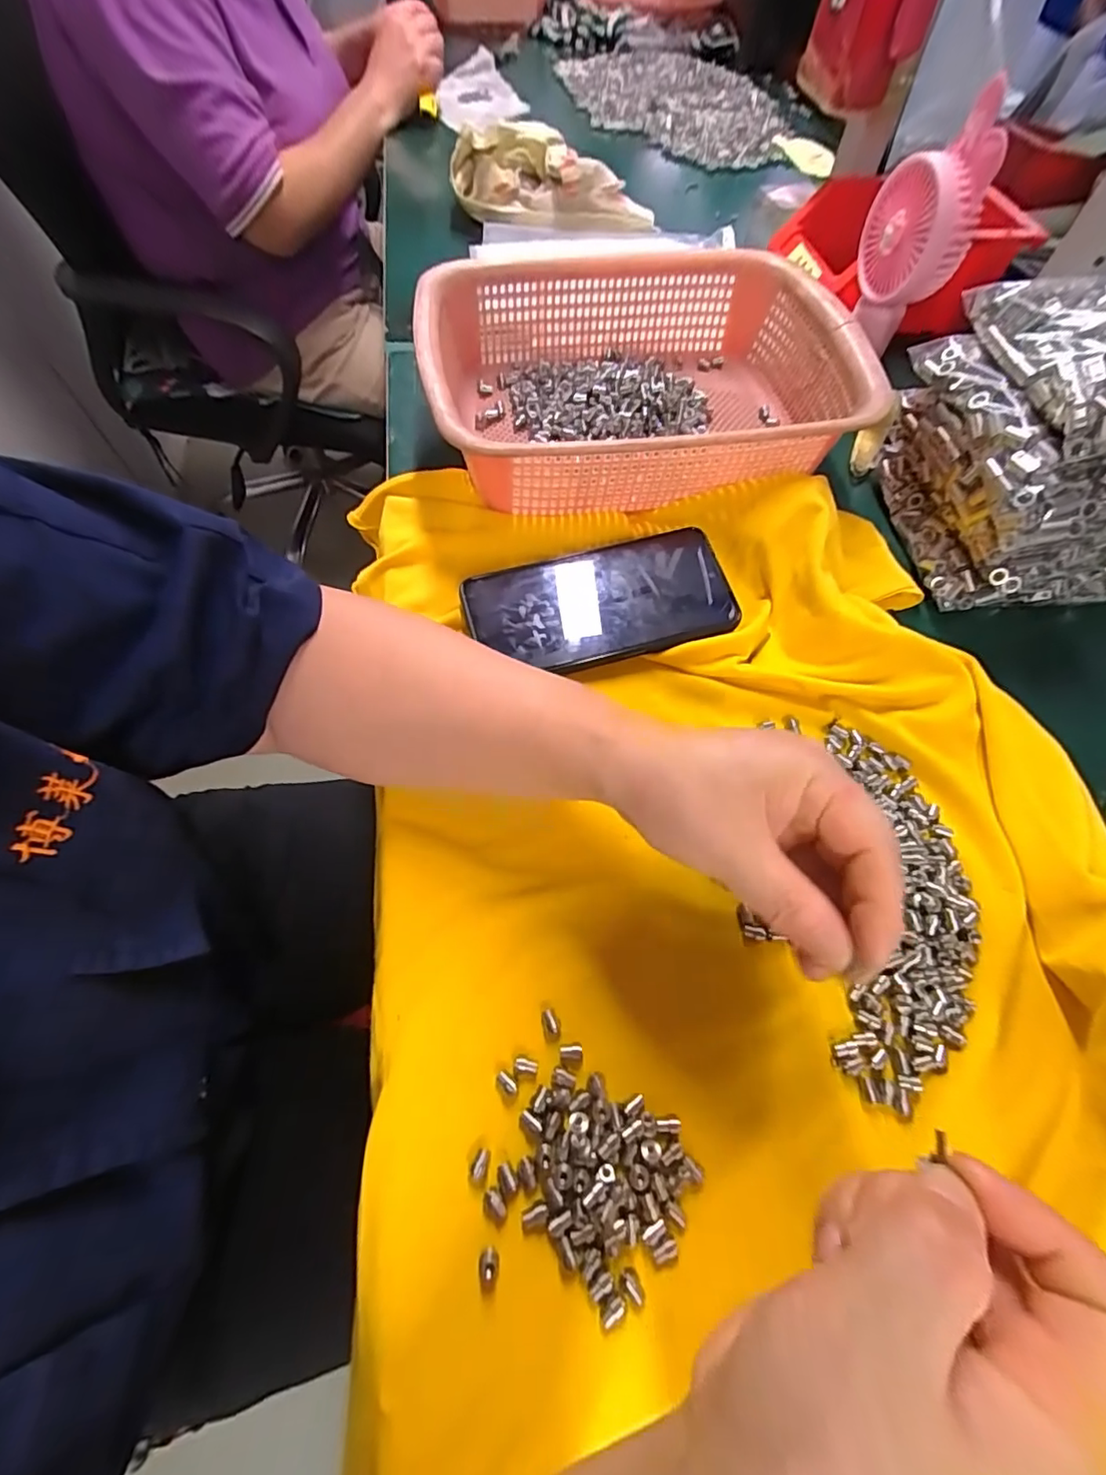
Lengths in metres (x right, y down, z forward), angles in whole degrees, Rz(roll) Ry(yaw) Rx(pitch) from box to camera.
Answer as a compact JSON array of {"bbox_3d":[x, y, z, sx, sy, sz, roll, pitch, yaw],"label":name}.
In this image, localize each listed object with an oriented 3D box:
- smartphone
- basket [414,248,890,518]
[{"bbox_3d":[0.030,-0.082,0.338,0.157,0.011,0.076,-14,64,-9],"label":"smartphone"},{"bbox_3d":[0.058,-0.252,0.392,0.281,0.078,0.215,-5,66,-4],"label":"basket"}]

